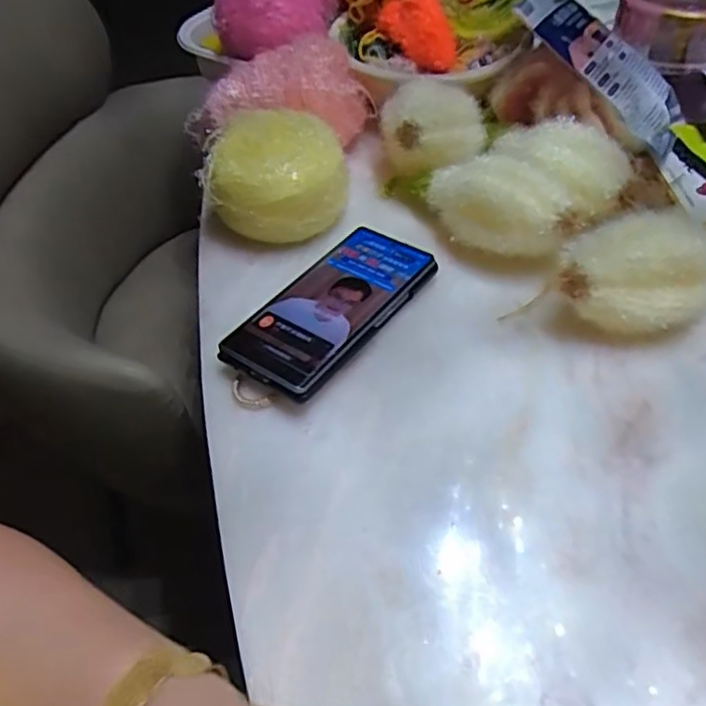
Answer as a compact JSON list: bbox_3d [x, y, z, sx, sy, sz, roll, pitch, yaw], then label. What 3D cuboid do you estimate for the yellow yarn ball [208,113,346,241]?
[{"bbox_3d":[-0.061,-0.141,0.526,0.110,0.075,0.085,8,51,11],"label":"yellow yarn ball"}]

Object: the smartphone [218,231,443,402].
[{"bbox_3d":[-0.013,-0.034,0.453,0.072,0.017,0.157,28,55,27],"label":"smartphone"}]

